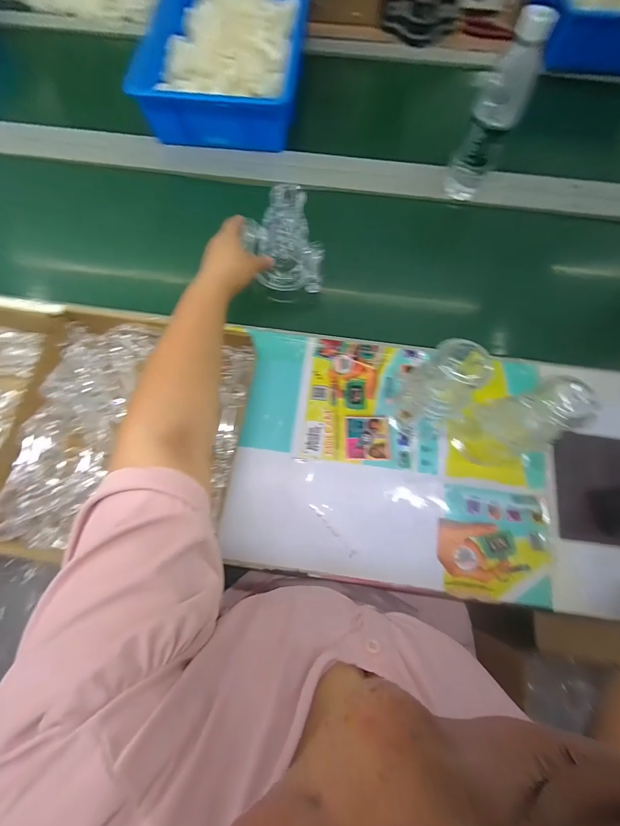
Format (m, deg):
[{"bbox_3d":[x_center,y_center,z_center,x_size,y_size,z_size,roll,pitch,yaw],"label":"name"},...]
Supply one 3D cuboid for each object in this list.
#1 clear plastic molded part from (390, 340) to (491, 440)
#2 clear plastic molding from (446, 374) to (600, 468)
[{"bbox_3d":[0.141,-0.021,0.405,0.053,0.175,0.055,23,75,6],"label":"clear plastic molded part"},{"bbox_3d":[0.240,0.017,0.401,0.087,0.165,0.073,-13,75,-4],"label":"clear plastic molding"}]

